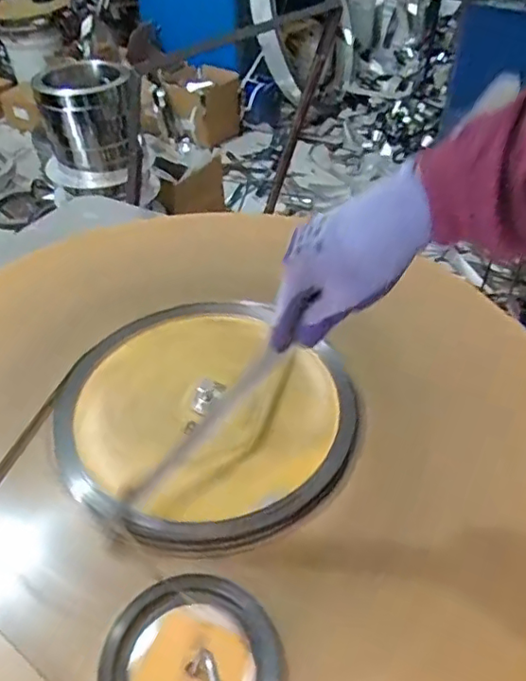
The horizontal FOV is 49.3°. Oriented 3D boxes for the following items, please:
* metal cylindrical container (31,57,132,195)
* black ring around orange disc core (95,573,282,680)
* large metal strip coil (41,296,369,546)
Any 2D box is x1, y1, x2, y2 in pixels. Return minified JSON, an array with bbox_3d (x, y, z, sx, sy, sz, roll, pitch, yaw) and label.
[{"bbox_3d":[-0.470,-0.580,1.553,0.250,0.276,0.242,-7,45,-6],"label":"metal cylindrical container"},{"bbox_3d":[-0.060,0.261,0.458,0.143,0.009,0.140,-1,45,1],"label":"black ring around orange disc core"},{"bbox_3d":[-0.070,0.073,0.636,0.310,0.036,0.328,-1,45,1],"label":"large metal strip coil"}]

